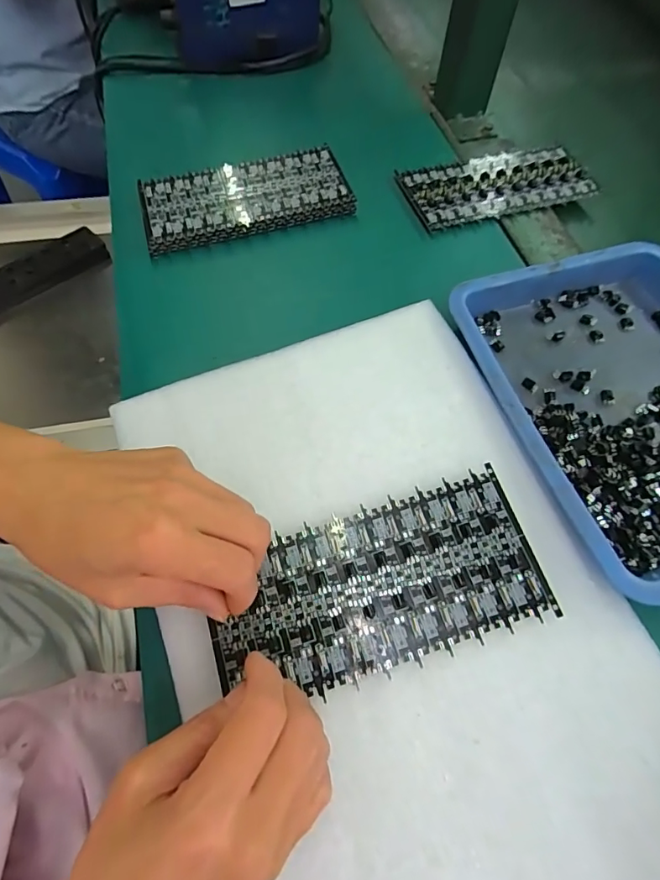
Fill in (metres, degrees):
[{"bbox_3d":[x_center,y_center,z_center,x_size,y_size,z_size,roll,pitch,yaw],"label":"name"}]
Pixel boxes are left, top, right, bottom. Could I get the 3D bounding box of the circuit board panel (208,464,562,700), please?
[{"bbox_3d":[0.023,0.073,0.234,0.161,0.006,0.074,-18,64,-8],"label":"circuit board panel"}]

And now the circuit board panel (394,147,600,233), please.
[{"bbox_3d":[0.143,-0.218,0.401,0.158,0.007,0.075,-16,64,-11],"label":"circuit board panel"}]

